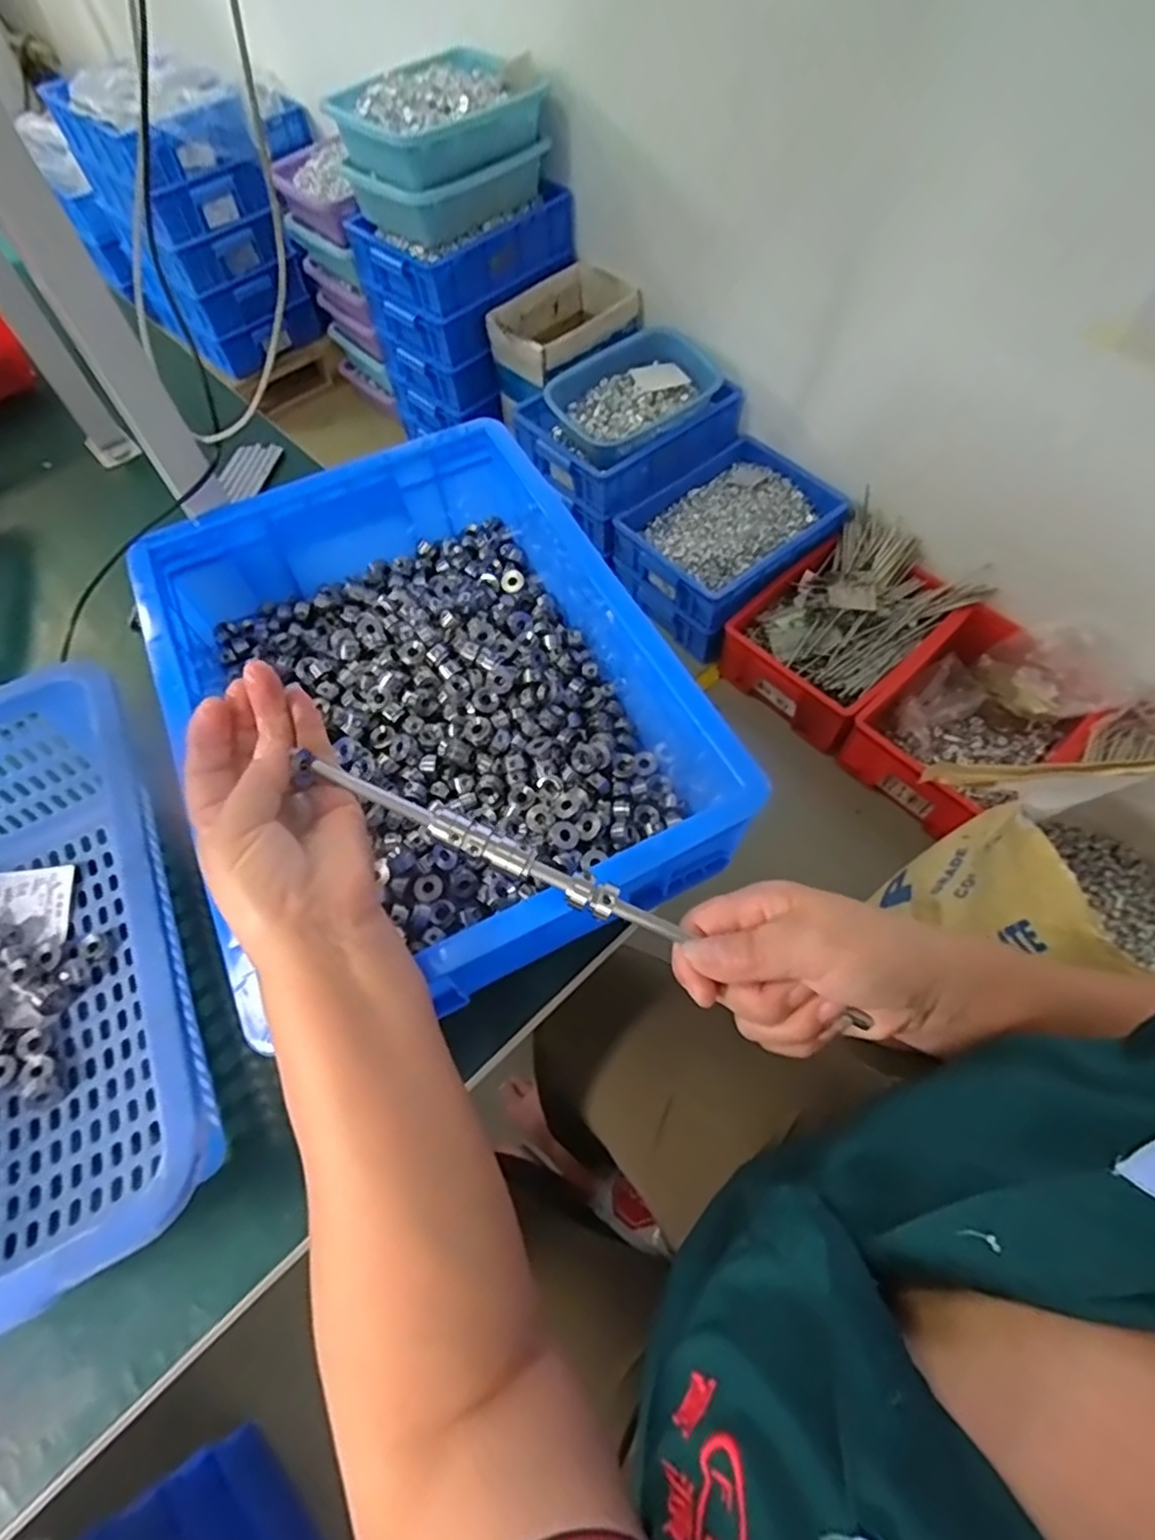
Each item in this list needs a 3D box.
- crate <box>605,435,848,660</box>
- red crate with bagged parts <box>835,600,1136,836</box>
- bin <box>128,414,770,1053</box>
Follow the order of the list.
[{"bbox_3d":[0.344,-0.513,1.553,0.454,0.179,0.346,-38,66,-17],"label":"crate"},{"bbox_3d":[0.739,-0.104,1.258,0.419,0.222,0.321,-40,66,-18],"label":"red crate with bagged parts"},{"bbox_3d":[-0.110,-0.055,0.490,0.296,0.094,0.407,-25,63,-11],"label":"bin"}]

